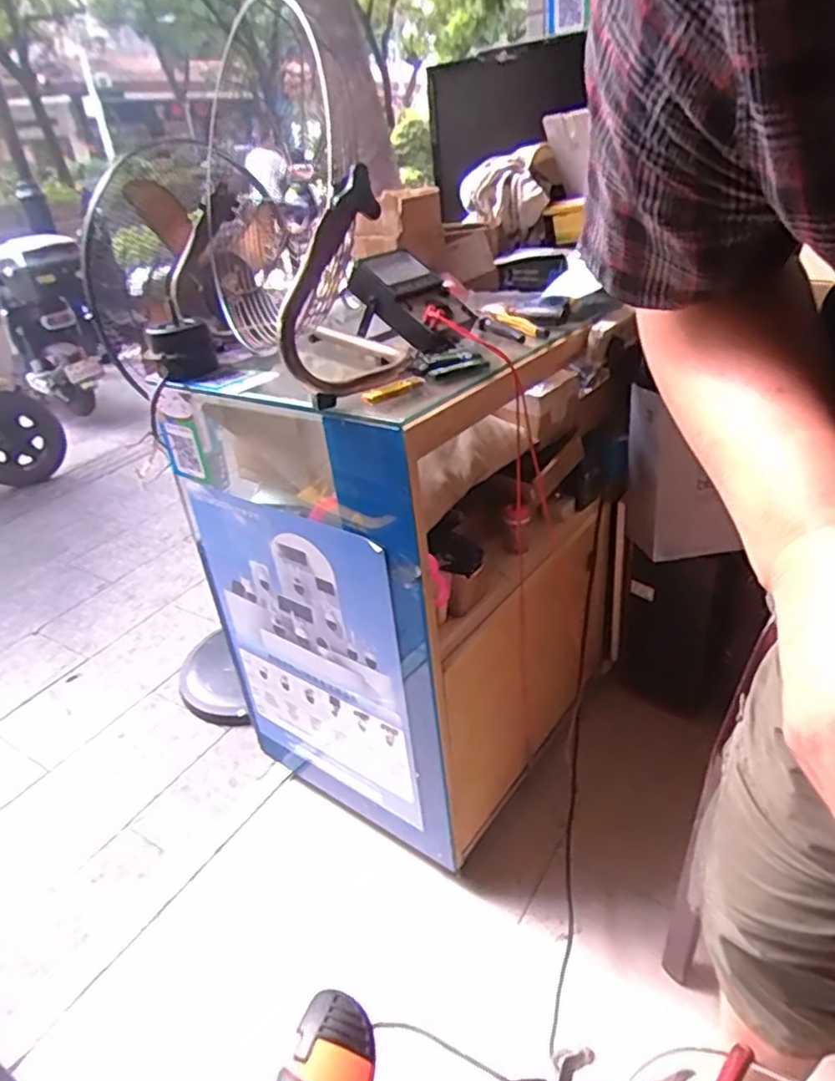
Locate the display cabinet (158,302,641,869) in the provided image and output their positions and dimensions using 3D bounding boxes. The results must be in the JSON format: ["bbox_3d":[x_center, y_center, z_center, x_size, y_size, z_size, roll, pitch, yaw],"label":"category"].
[{"bbox_3d":[0.034,0.008,1.304,0.545,0.858,0.701,20,39,35],"label":"display cabinet"}]

